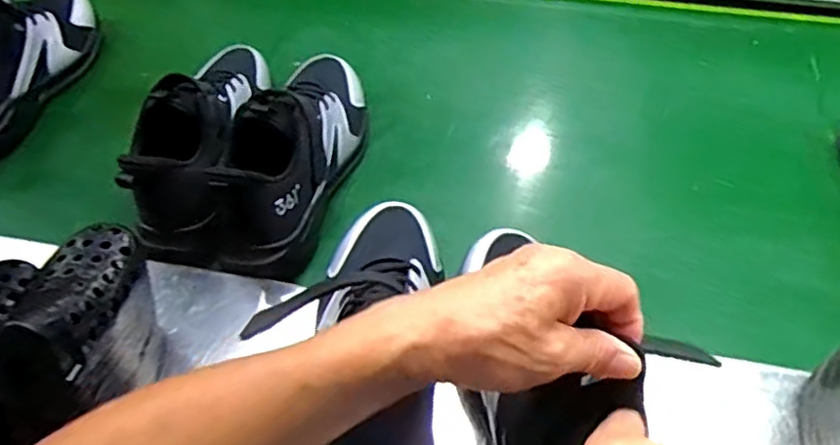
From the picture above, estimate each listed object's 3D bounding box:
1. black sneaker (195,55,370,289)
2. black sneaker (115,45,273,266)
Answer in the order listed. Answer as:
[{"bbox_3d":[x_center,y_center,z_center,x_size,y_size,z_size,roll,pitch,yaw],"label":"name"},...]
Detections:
[{"bbox_3d":[-0.123,-0.086,0.641,0.089,0.116,0.272,11,51,9],"label":"black sneaker"},{"bbox_3d":[-0.215,-0.105,0.652,0.103,0.108,0.288,-2,50,-1],"label":"black sneaker"}]

